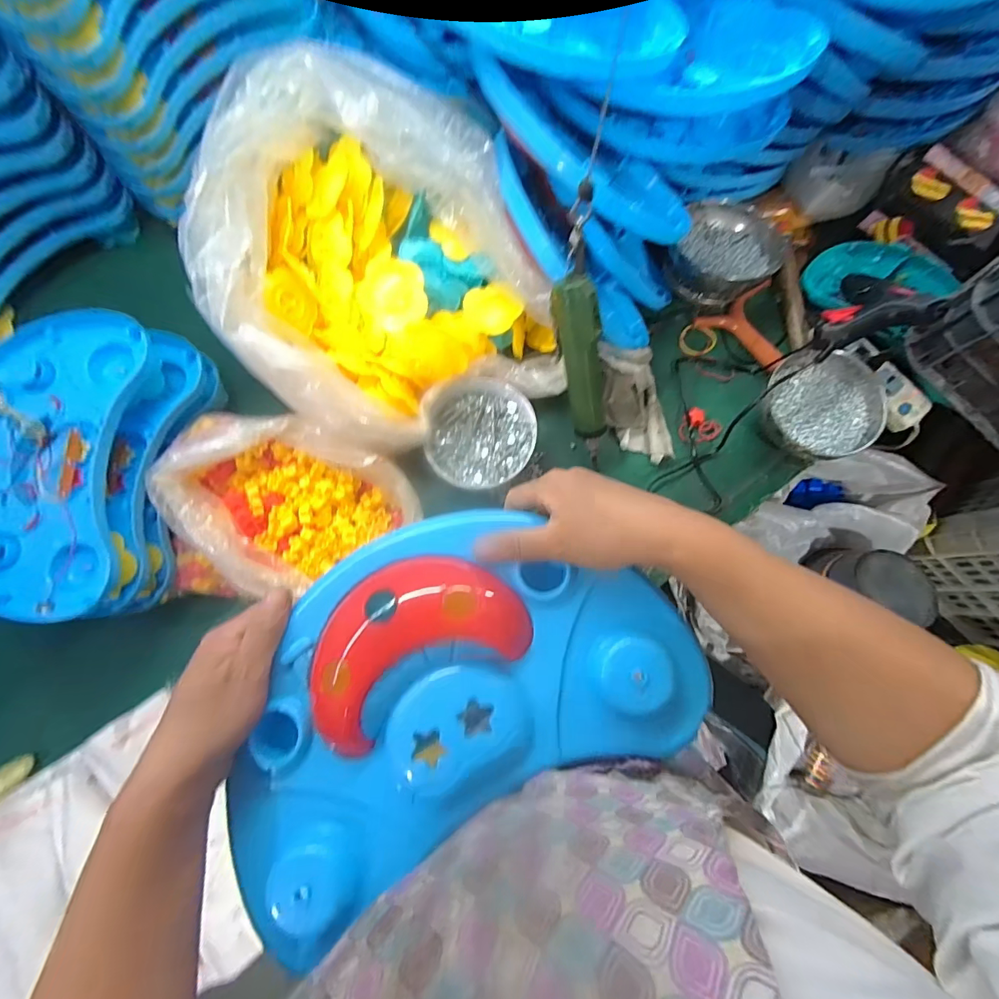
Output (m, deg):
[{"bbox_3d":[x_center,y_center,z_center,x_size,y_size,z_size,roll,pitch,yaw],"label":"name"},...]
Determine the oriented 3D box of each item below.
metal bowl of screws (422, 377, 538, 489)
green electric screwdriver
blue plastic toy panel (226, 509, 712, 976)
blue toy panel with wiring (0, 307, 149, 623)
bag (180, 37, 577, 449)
[{"bbox_3d":[-0.026,-0.090,0.597,0.140,0.059,0.137,0,78,0],"label":"metal bowl of screws"},{"bbox_3d":[0.099,-0.148,0.534,0.040,0.256,0.034,-20,39,-4],"label":"green electric screwdriver"},{"bbox_3d":[-0.035,0.114,0.297,0.304,0.032,0.202,-24,79,-5],"label":"blue plastic toy panel"},{"bbox_3d":[-0.543,-0.048,0.530,0.232,0.047,0.350,1,78,0],"label":"blue toy panel with wiring"},{"bbox_3d":[-0.146,-0.277,0.542,0.346,0.200,0.386,-24,79,-5],"label":"bag"}]

